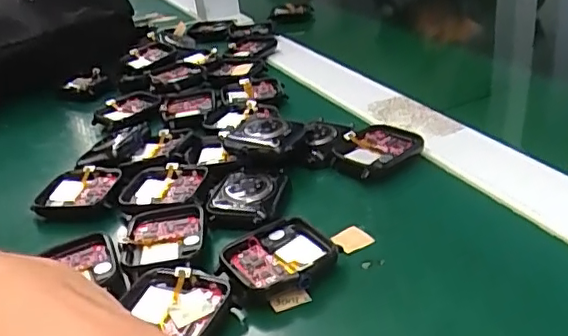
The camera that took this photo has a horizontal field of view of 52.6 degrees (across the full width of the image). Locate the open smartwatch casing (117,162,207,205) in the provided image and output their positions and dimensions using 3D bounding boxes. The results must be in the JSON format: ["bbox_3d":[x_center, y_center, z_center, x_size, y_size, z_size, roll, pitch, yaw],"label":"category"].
[{"bbox_3d":[-0.063,0.011,0.301,0.043,0.011,0.036,-3,29,9],"label":"open smartwatch casing"}]

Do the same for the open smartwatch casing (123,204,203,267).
[{"bbox_3d":[-0.055,0.030,0.268,0.036,0.009,0.037,-8,28,0],"label":"open smartwatch casing"}]

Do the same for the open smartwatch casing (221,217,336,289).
[{"bbox_3d":[-0.001,0.038,0.240,0.042,0.010,0.040,-19,30,-19],"label":"open smartwatch casing"}]

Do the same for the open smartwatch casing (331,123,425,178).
[{"bbox_3d":[0.050,-0.008,0.311,0.043,0.012,0.035,-26,33,-30],"label":"open smartwatch casing"}]

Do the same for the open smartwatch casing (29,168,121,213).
[{"bbox_3d":[-0.113,0.012,0.314,0.045,0.007,0.035,-5,28,6],"label":"open smartwatch casing"}]

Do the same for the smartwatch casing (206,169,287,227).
[{"bbox_3d":[-0.018,0.014,0.288,0.034,0.006,0.044,0,29,15],"label":"smartwatch casing"}]

